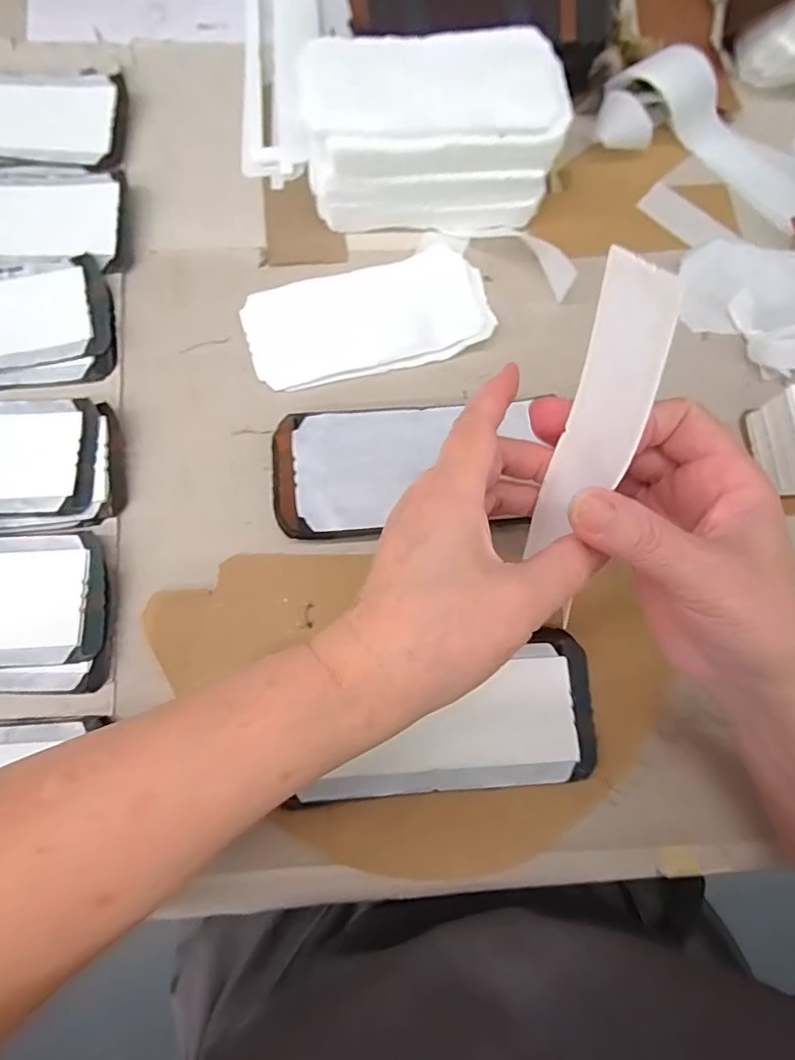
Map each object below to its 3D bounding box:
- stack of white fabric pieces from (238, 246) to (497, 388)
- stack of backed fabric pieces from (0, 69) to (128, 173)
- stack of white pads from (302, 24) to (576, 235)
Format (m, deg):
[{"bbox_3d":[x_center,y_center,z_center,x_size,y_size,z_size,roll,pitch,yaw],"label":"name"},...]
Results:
[{"bbox_3d":[-0.018,-0.136,0.358,0.152,0.005,0.077,-16,76,-6],"label":"stack of white fabric pieces"},{"bbox_3d":[-0.278,-0.276,0.378,0.183,0.011,0.086,2,75,-1],"label":"stack of backed fabric pieces"},{"bbox_3d":[0.021,-0.247,0.355,0.156,0.068,0.083,-2,75,-2],"label":"stack of white pads"}]

